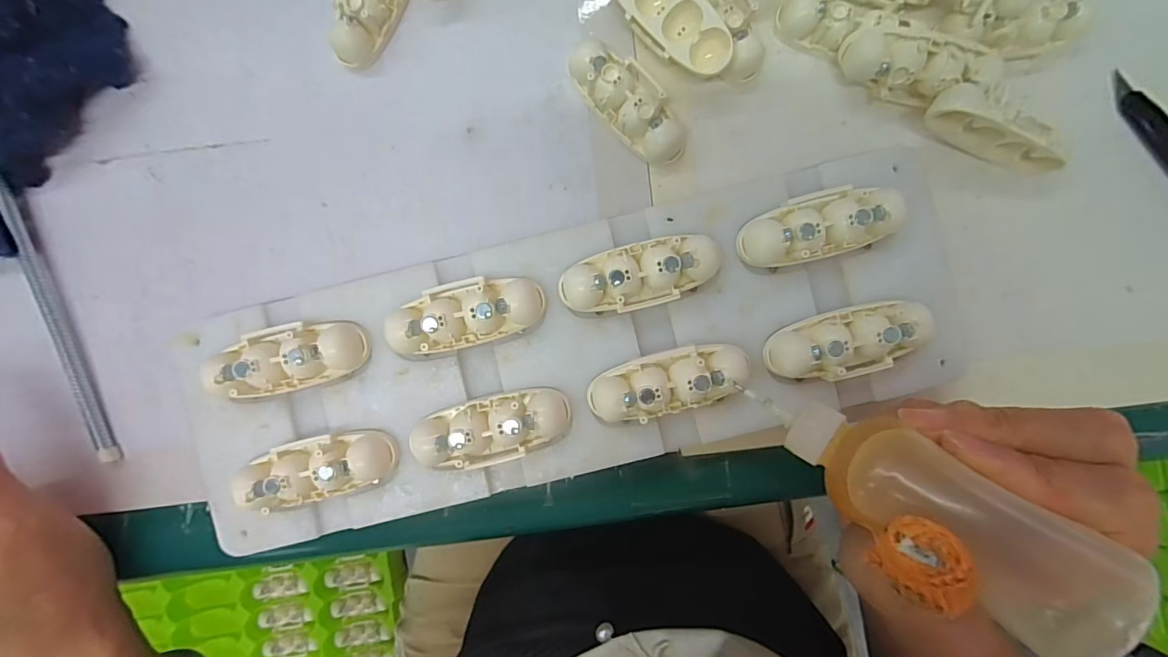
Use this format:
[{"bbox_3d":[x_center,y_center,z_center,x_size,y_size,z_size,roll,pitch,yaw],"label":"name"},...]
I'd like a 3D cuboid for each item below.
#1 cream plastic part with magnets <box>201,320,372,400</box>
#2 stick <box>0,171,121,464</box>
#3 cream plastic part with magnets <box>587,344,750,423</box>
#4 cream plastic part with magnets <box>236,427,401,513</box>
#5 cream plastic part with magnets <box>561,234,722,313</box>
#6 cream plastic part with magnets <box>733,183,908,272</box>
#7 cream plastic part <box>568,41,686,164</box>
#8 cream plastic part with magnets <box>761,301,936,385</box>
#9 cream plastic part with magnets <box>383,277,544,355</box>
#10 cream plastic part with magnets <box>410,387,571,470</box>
[{"bbox_3d":[-0.117,0.012,0.198,0.059,0.017,0.025,-12,92,1],"label":"cream plastic part with magnets"},{"bbox_3d":[-0.238,-0.014,0.222,0.008,0.009,0.155,-20,92,1],"label":"stick"},{"bbox_3d":[0.033,0.022,0.197,0.062,0.017,0.024,-13,92,1],"label":"cream plastic part with magnets"},{"bbox_3d":[-0.105,0.056,0.199,0.057,0.016,0.024,-14,92,1],"label":"cream plastic part with magnets"},{"bbox_3d":[0.022,-0.021,0.197,0.060,0.016,0.025,-13,92,1],"label":"cream plastic part with magnets"},{"bbox_3d":[0.093,-0.040,0.197,0.061,0.016,0.025,-14,92,1],"label":"cream plastic part with magnets"},{"bbox_3d":[0.020,-0.097,0.215,0.025,0.017,0.059,-42,91,2],"label":"cream plastic part"},{"bbox_3d":[0.104,0.006,0.197,0.061,0.016,0.026,-15,92,1],"label":"cream plastic part with magnets"},{"bbox_3d":[-0.047,-0.006,0.198,0.060,0.015,0.024,-16,92,1],"label":"cream plastic part with magnets"},{"bbox_3d":[-0.037,0.040,0.198,0.061,0.016,0.026,-11,92,1],"label":"cream plastic part with magnets"}]

